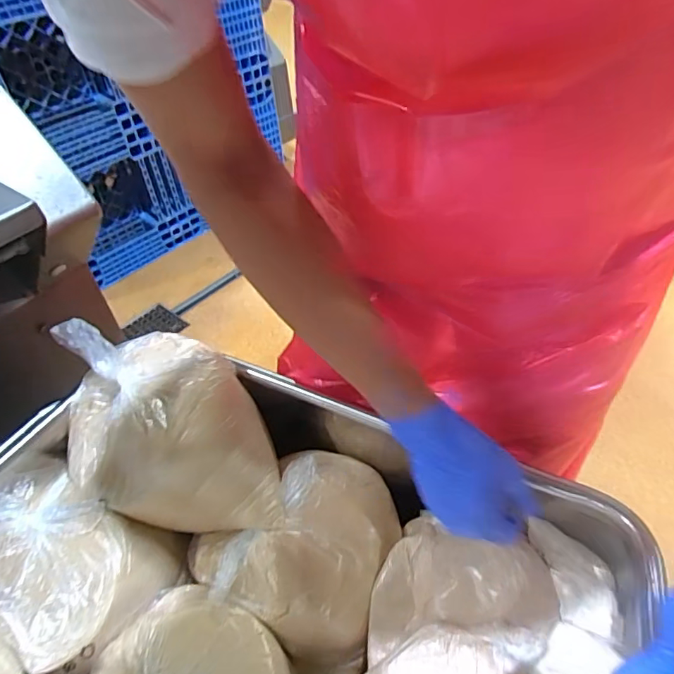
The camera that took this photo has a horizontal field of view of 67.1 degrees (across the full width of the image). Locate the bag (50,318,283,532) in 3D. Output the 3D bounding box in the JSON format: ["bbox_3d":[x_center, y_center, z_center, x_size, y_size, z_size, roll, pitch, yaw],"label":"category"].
[{"bbox_3d":[-0.199,0.102,0.605,0.297,0.161,0.204,25,52,27],"label":"bag"}]

